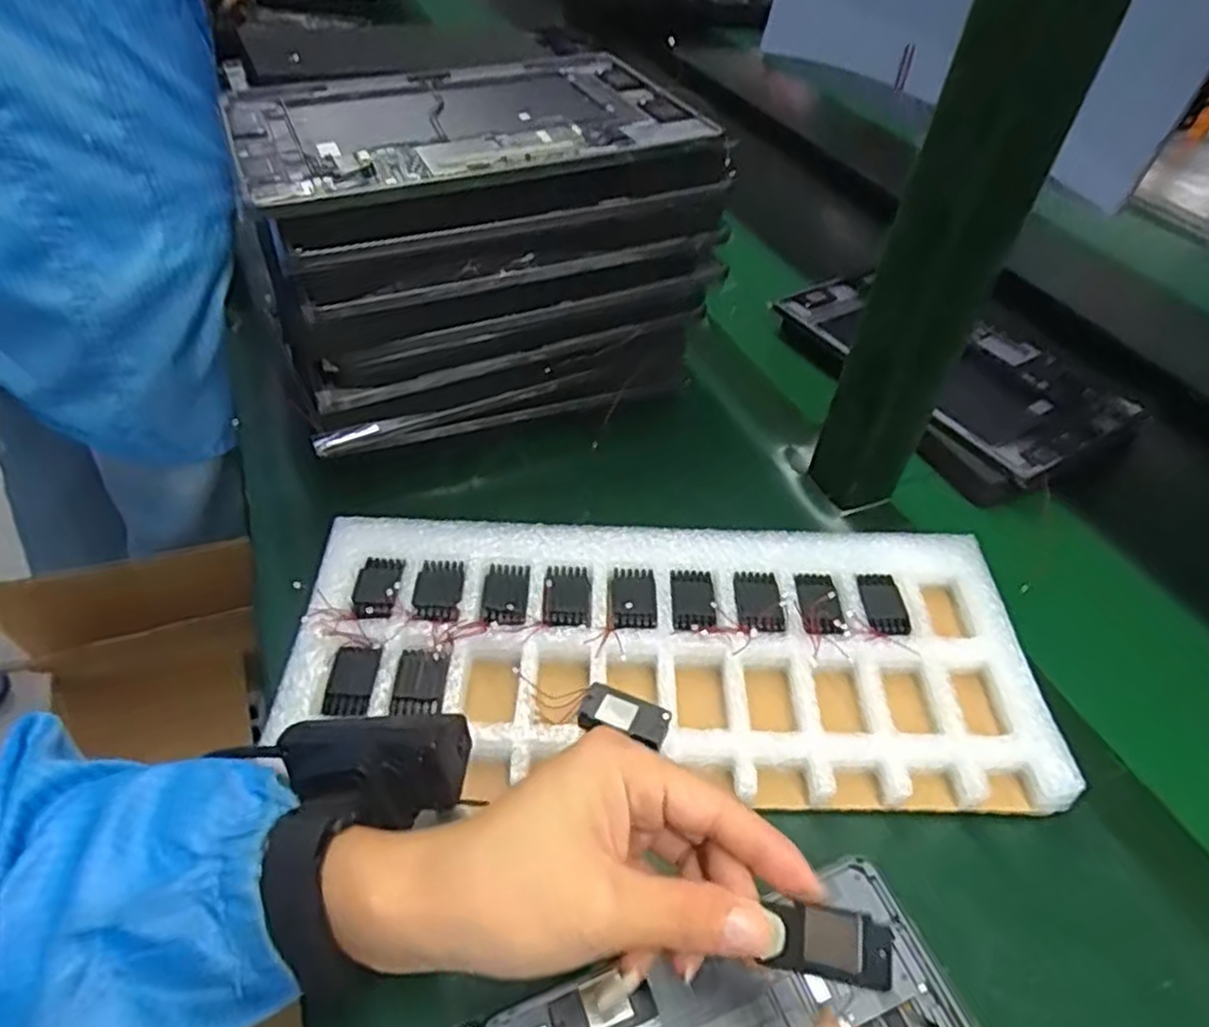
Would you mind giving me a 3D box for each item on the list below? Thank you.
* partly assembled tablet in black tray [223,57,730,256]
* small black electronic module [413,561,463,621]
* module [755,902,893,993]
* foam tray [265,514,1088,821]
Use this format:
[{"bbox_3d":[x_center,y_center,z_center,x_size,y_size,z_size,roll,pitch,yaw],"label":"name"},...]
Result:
[{"bbox_3d":[-0.076,-0.219,0.429,0.244,0.029,0.167,-15,49,-21],"label":"partly assembled tablet in black tray"},{"bbox_3d":[-0.090,0.041,0.406,0.025,0.008,0.043,2,45,-5],"label":"small black electronic module"},{"bbox_3d":[0.068,0.130,0.224,0.035,0.004,0.019,-1,72,22],"label":"module"},{"bbox_3d":[0.030,0.067,0.386,0.364,0.032,0.155,4,45,-3],"label":"foam tray"}]

